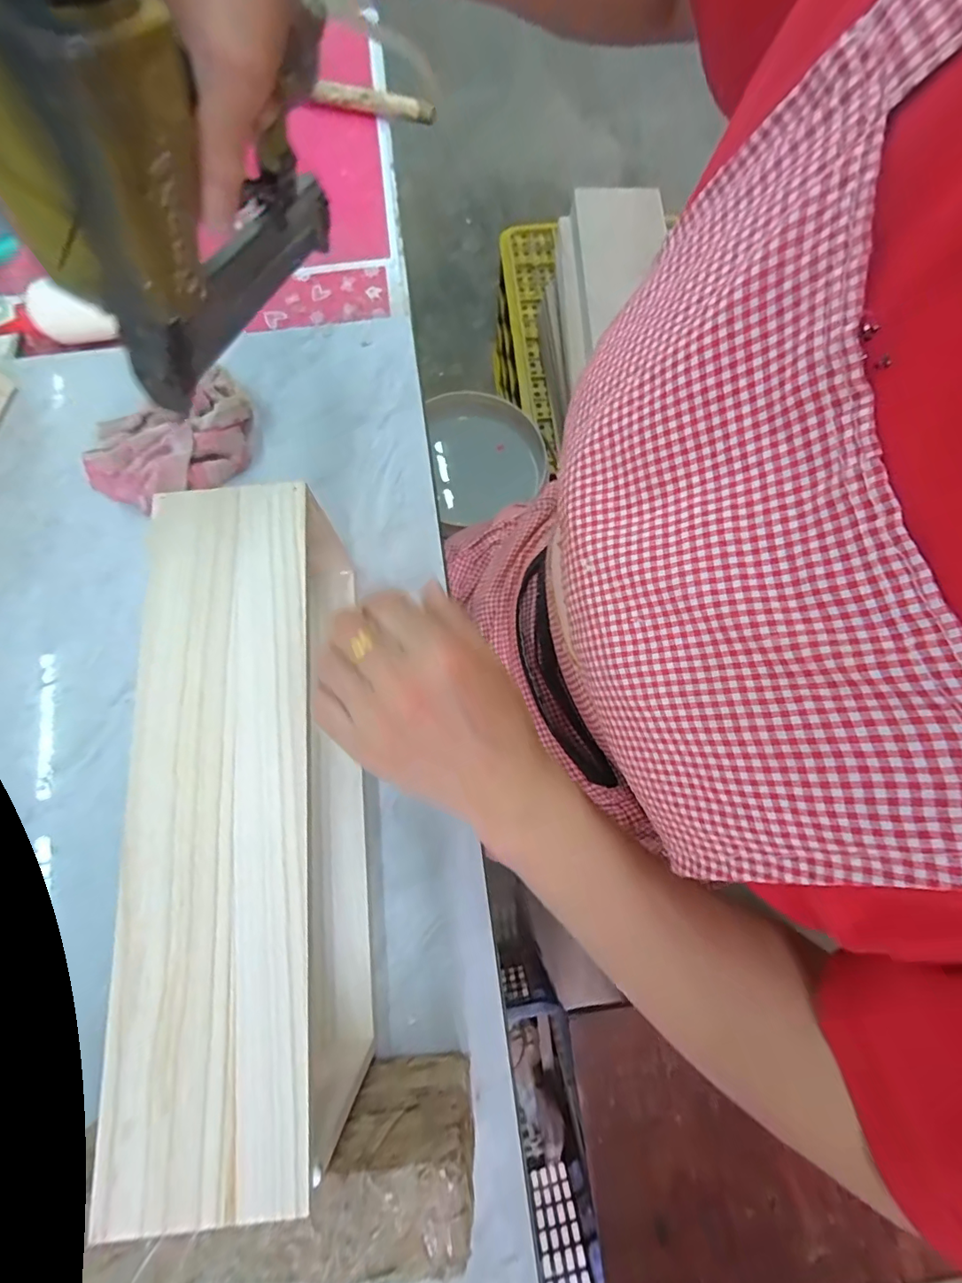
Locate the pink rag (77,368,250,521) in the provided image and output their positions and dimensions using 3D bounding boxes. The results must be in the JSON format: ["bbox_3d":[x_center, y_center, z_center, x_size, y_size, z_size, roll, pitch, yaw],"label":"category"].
[{"bbox_3d":[-0.262,-0.166,0.426,0.142,0.028,0.090,-33,77,-8],"label":"pink rag"}]

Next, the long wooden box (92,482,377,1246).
[{"bbox_3d":[-0.126,0.090,0.305,0.105,0.128,0.331,-4,75,-1],"label":"long wooden box"}]

